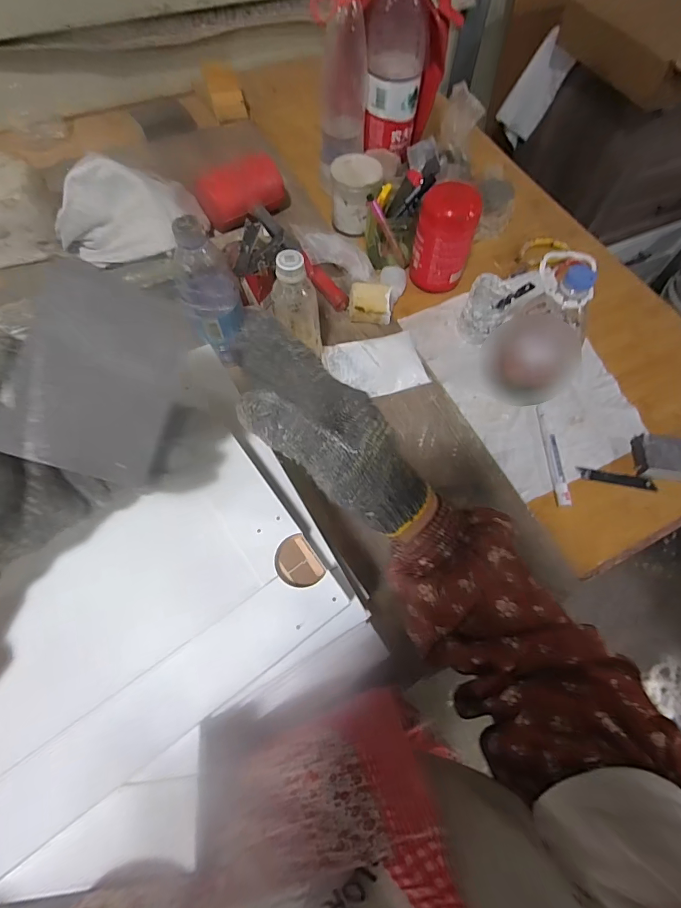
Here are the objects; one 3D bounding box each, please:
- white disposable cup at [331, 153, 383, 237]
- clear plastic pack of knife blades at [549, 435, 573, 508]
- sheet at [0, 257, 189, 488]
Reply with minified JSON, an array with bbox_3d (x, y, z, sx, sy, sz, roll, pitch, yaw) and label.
[{"bbox_3d":[0.025,-0.421,0.682,0.080,0.079,0.091,4,64,1],"label":"white disposable cup"},{"bbox_3d":[0.273,0.020,0.522,0.013,0.009,0.094,1,64,0],"label":"clear plastic pack of knife blades"},{"bbox_3d":[-0.118,-0.039,0.208,0.067,0.005,0.095,17,91,-32],"label":"sheet"}]

